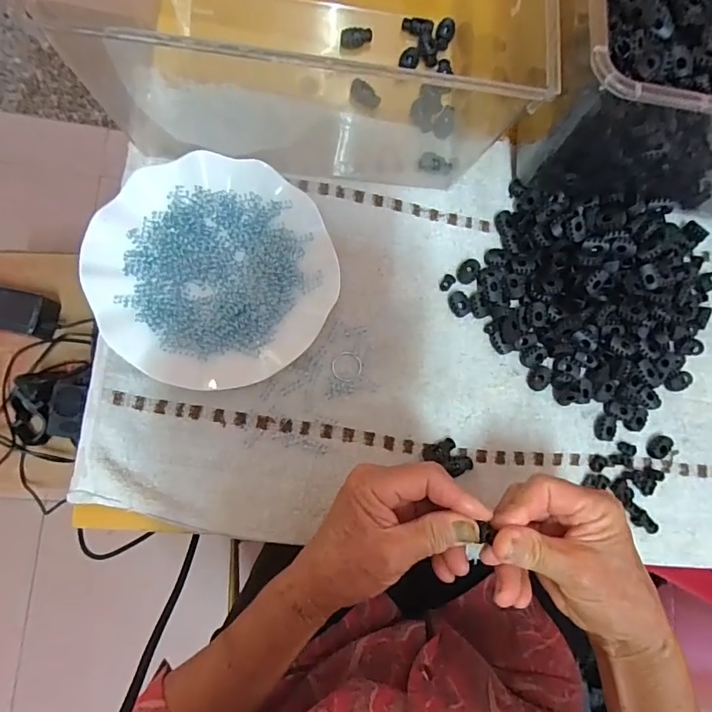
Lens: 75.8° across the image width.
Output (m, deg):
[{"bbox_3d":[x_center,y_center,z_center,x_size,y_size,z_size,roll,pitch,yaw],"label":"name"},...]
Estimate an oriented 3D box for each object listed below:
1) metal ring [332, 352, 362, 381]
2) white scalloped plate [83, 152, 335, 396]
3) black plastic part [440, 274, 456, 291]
[{"bbox_3d":[-0.007,0.008,0.378,0.025,0.004,0.025,1,84,-7],"label":"metal ring"},{"bbox_3d":[-0.110,-0.067,0.366,0.175,0.036,0.179,1,84,-7],"label":"white scalloped plate"},{"bbox_3d":[0.080,-0.064,0.400,0.010,0.004,0.016,40,81,-2],"label":"black plastic part"}]

